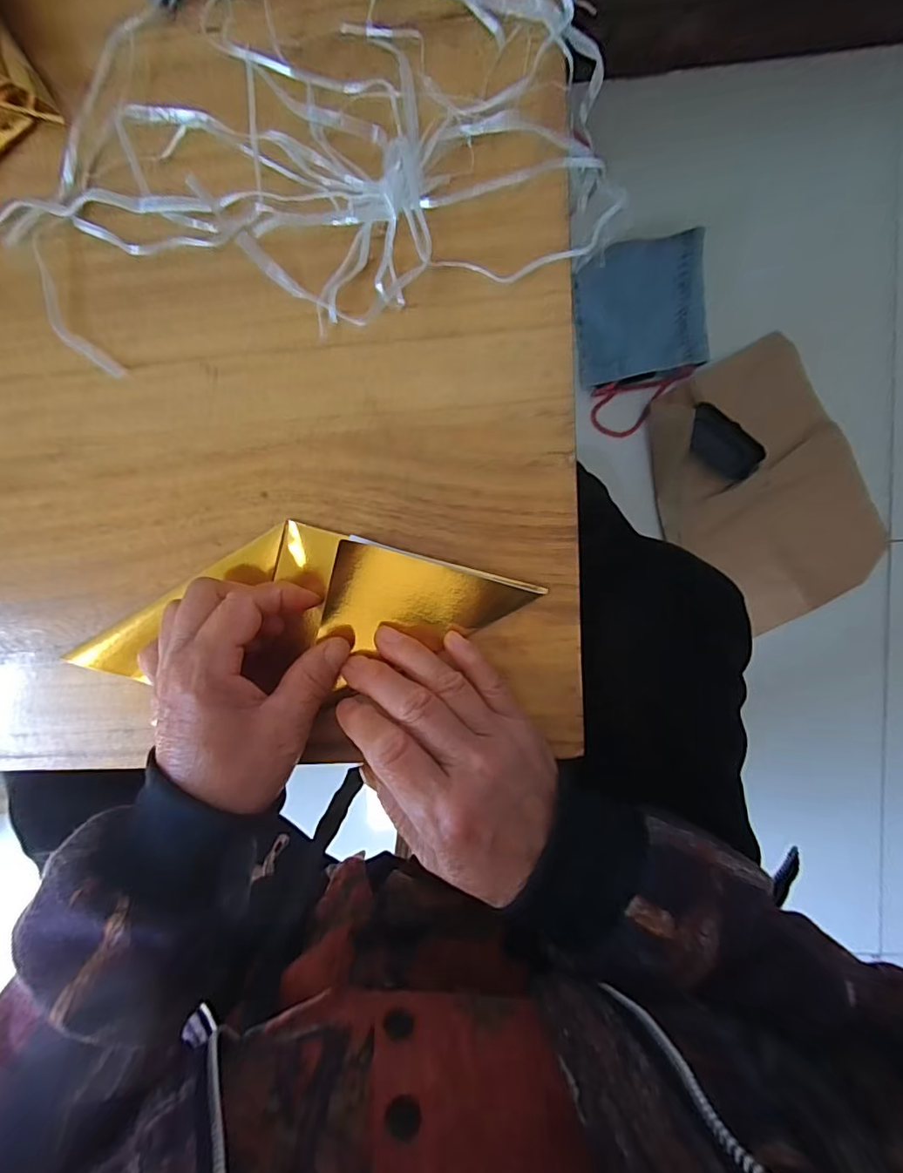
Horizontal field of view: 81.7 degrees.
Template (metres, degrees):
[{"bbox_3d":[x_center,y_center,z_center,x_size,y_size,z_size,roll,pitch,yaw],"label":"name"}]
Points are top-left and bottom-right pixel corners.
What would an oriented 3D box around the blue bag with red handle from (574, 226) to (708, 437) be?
[{"bbox_3d":[0.243,-0.317,0.666,0.147,0.049,0.219,-8,97,5],"label":"blue bag with red handle"}]

